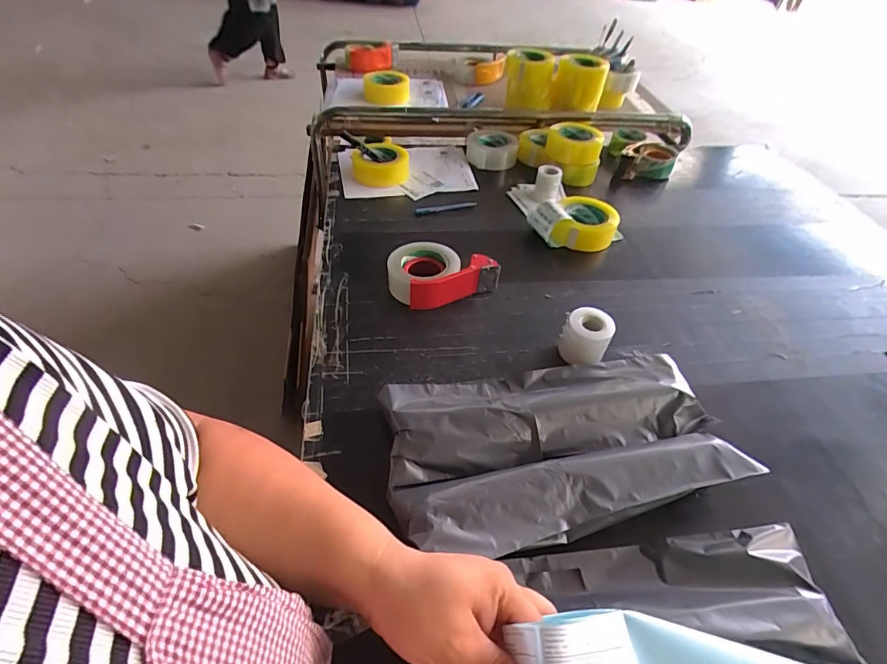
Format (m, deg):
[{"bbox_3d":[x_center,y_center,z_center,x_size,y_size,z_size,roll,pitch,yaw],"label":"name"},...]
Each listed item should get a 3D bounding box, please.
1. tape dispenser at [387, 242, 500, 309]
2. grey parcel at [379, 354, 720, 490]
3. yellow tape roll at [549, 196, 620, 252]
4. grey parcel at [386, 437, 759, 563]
[{"bbox_3d":[-0.003,-0.100,0.749,0.181,0.061,0.103,-10,48,-14],"label":"tape dispenser"},{"bbox_3d":[0.129,0.099,0.570,0.395,0.054,0.131,-7,48,-11],"label":"grey parcel"},{"bbox_3d":[0.276,-0.210,0.878,0.118,0.065,0.117,2,47,-2],"label":"yellow tape roll"},{"bbox_3d":[0.146,0.184,0.488,0.395,0.059,0.096,-5,49,-10],"label":"grey parcel"}]

